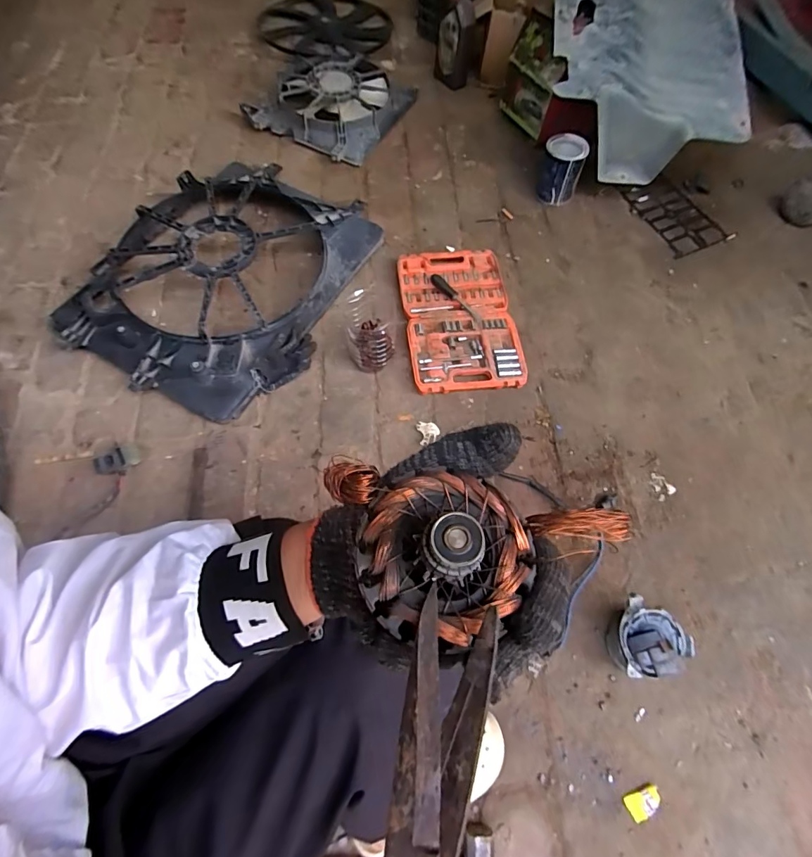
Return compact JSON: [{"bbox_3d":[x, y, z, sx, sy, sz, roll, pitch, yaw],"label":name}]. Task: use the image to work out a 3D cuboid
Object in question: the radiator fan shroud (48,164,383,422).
[{"bbox_3d":[-0.414,-0.381,1.031,0.550,0.101,0.686,22,68,7],"label":"radiator fan shroud"}]

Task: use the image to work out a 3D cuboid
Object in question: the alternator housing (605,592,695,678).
[{"bbox_3d":[0.406,0.356,0.734,0.114,0.082,0.120,23,68,7],"label":"alternator housing"}]

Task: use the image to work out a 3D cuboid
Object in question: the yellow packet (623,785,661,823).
[{"bbox_3d":[0.367,0.576,0.679,0.057,0.012,0.035,-15,68,-9],"label":"yellow packet"}]

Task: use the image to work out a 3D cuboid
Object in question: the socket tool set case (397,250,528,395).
[{"bbox_3d":[0.122,-0.261,1.039,0.246,0.030,0.391,-6,67,-5],"label":"socket tool set case"}]

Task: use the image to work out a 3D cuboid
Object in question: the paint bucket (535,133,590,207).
[{"bbox_3d":[0.410,-0.686,1.179,0.104,0.130,0.114,1,67,-2],"label":"paint bucket"}]

